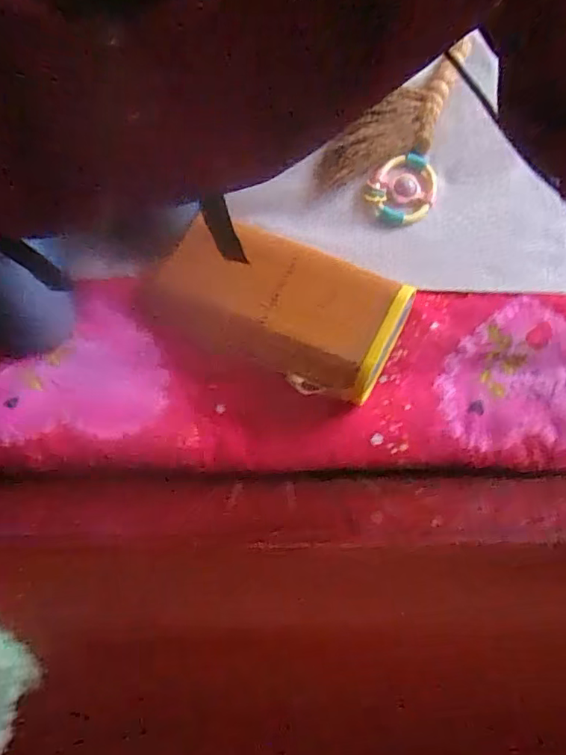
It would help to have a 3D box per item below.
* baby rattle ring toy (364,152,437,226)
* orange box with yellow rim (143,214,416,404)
[{"bbox_3d":[0.177,-0.274,0.813,0.104,0.013,0.094,-30,86,-2],"label":"baby rattle ring toy"},{"bbox_3d":[-0.009,-0.100,0.747,0.345,0.078,0.176,28,74,12],"label":"orange box with yellow rim"}]

